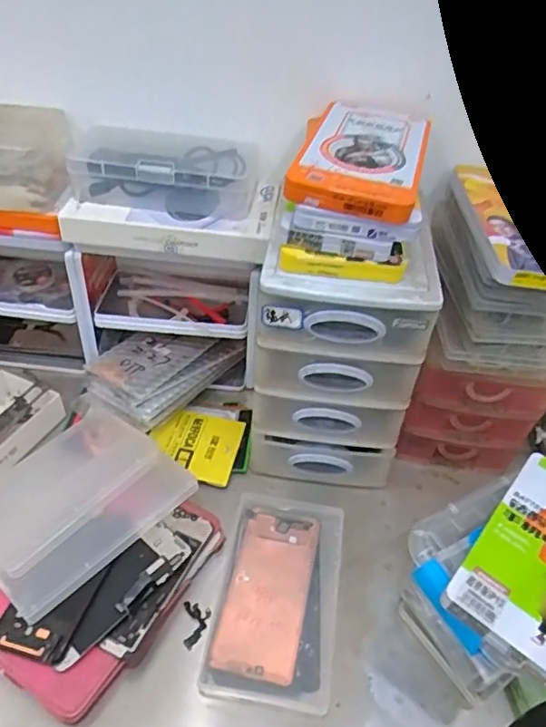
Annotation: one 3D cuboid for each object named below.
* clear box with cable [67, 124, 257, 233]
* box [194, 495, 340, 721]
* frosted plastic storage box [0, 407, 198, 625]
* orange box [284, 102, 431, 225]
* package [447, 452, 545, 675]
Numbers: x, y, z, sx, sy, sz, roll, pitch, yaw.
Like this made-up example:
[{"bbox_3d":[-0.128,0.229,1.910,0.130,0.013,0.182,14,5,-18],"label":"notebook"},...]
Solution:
[{"bbox_3d":[-0.112,-0.192,0.578,0.184,0.057,0.108,4,42,-1],"label":"clear box with cable"},{"bbox_3d":[0.006,0.210,0.522,0.110,0.018,0.191,8,42,3],"label":"box"},{"bbox_3d":[-0.198,0.135,0.552,0.162,0.054,0.185,34,52,25],"label":"frosted plastic storage box"},{"bbox_3d":[0.077,-0.180,0.486,0.102,0.020,0.170,13,46,7],"label":"orange box"},{"bbox_3d":[0.213,0.144,0.430,0.092,0.010,0.177,32,48,26],"label":"package"}]

